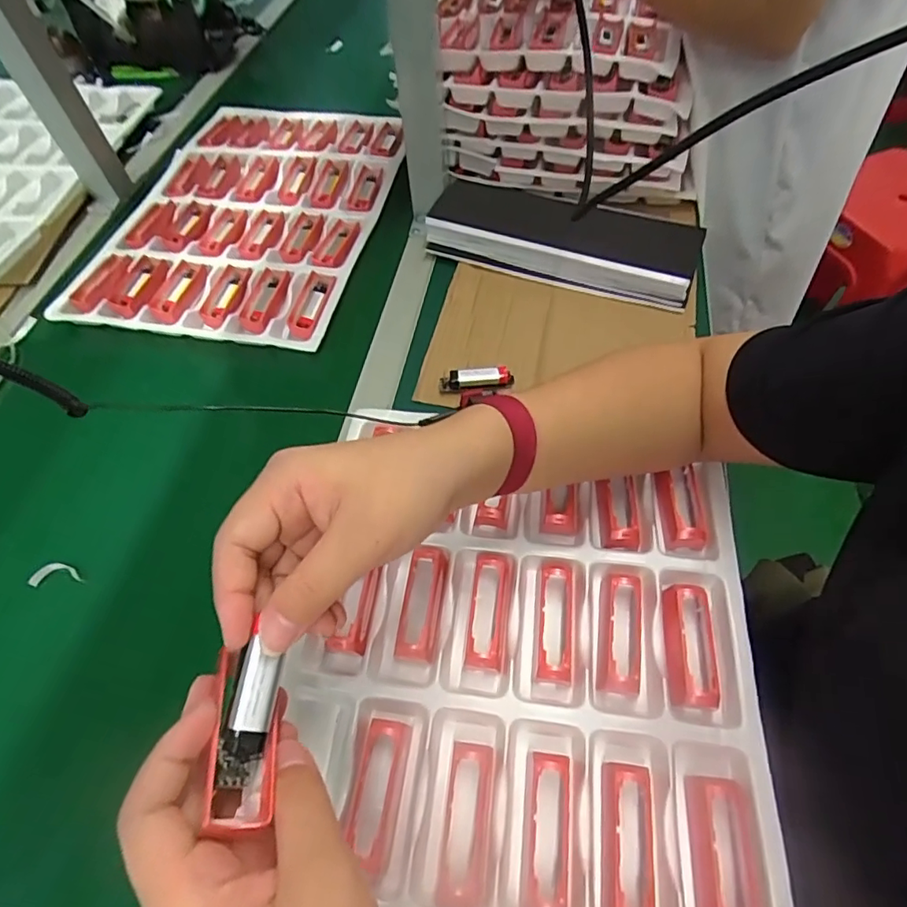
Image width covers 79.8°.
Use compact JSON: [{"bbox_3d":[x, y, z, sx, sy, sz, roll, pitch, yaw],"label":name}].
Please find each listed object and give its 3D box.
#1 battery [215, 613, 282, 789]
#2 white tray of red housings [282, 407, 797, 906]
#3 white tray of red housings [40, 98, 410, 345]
[{"bbox_3d":[-0.088,0.111,0.231,0.020,0.013,0.056,7,78,7],"label":"battery"},{"bbox_3d":[0.040,0.175,0.351,0.305,0.032,0.418,6,57,6],"label":"white tray of red housings"},{"bbox_3d":[-0.254,-0.316,0.685,0.332,0.027,0.455,9,58,9],"label":"white tray of red housings"}]

